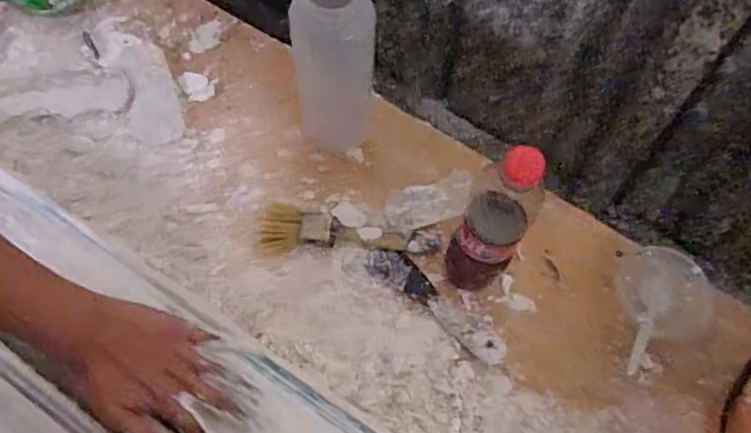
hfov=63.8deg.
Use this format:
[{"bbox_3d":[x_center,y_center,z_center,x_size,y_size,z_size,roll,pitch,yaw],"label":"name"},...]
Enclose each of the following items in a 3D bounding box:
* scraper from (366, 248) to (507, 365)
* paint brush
[{"bbox_3d":[0.064,0.094,0.647,0.174,0.010,0.038,40,68,18],"label":"scraper"},{"bbox_3d":[-0.029,0.015,0.682,0.197,0.010,0.061,0,62,-2],"label":"paint brush"}]

